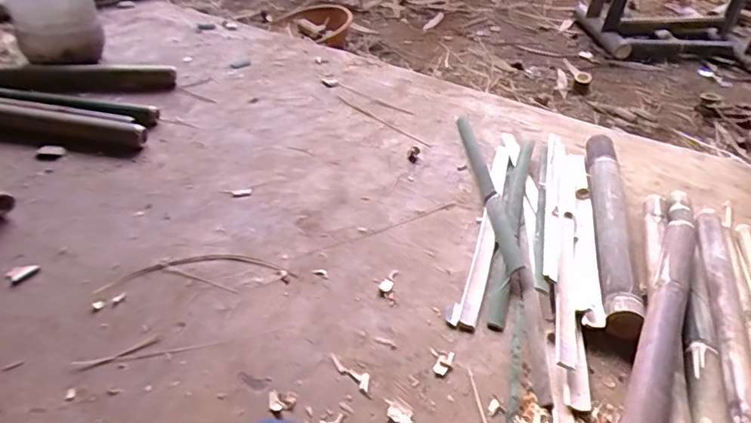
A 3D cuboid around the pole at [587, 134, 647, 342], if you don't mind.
[{"bbox_3d":[0.528,0.017,1.233,0.064,0.063,0.662,12,41,9],"label":"pole"}]

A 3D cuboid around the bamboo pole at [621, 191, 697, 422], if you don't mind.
[{"bbox_3d":[0.492,0.210,0.936,0.071,0.084,0.717,21,42,21],"label":"bamboo pole"}]

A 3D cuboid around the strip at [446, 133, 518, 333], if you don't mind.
[{"bbox_3d":[0.271,0.004,1.279,0.057,0.034,0.718,15,41,12],"label":"strip"}]

